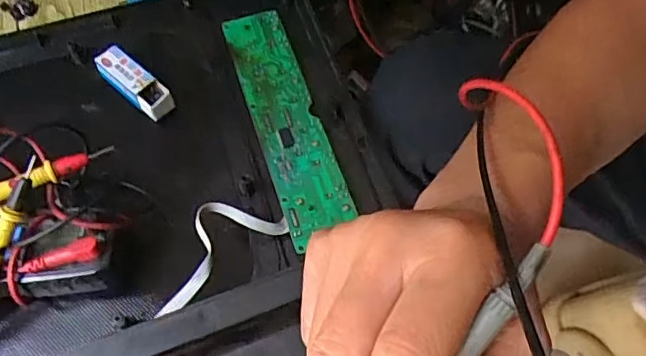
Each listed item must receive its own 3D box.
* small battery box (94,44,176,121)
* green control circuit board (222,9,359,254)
[{"bbox_3d":[-0.141,-0.072,0.420,0.065,0.021,0.023,39,70,20],"label":"small battery box"},{"bbox_3d":[-0.028,-0.046,0.407,0.045,0.006,0.196,-17,62,-7],"label":"green control circuit board"}]

